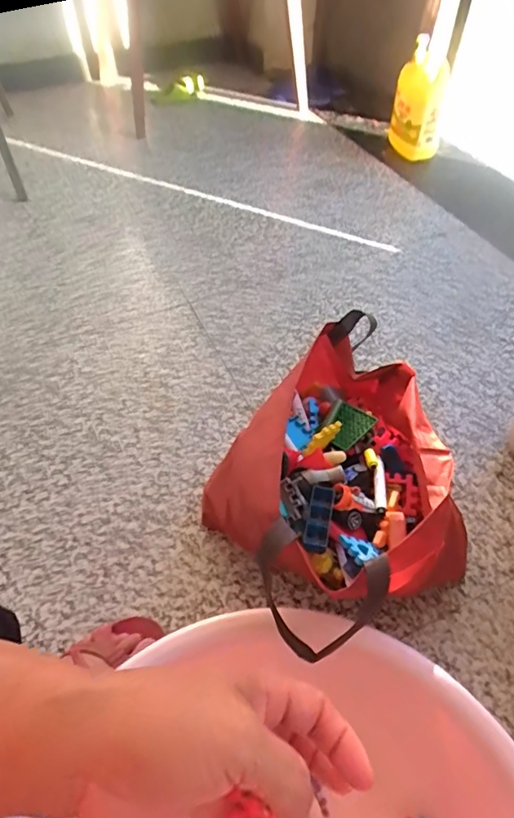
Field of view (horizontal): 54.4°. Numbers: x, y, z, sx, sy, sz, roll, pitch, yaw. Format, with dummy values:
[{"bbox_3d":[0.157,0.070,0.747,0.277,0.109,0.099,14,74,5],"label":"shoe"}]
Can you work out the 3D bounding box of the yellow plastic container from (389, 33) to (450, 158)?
[{"bbox_3d":[0.496,-0.927,1.522,0.156,0.278,0.176,10,51,8],"label":"yellow plastic container"}]

